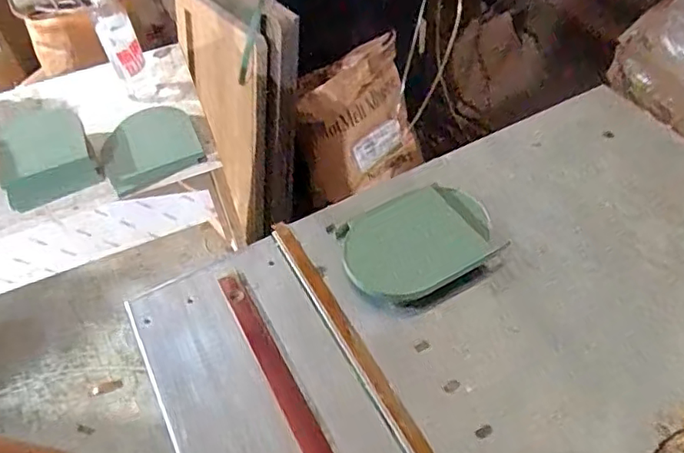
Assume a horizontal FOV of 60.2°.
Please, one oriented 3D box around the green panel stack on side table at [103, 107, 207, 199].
[{"bbox_3d":[-0.357,-0.151,1.095,0.169,0.032,0.189,-22,51,-13],"label":"green panel stack on side table"}]

